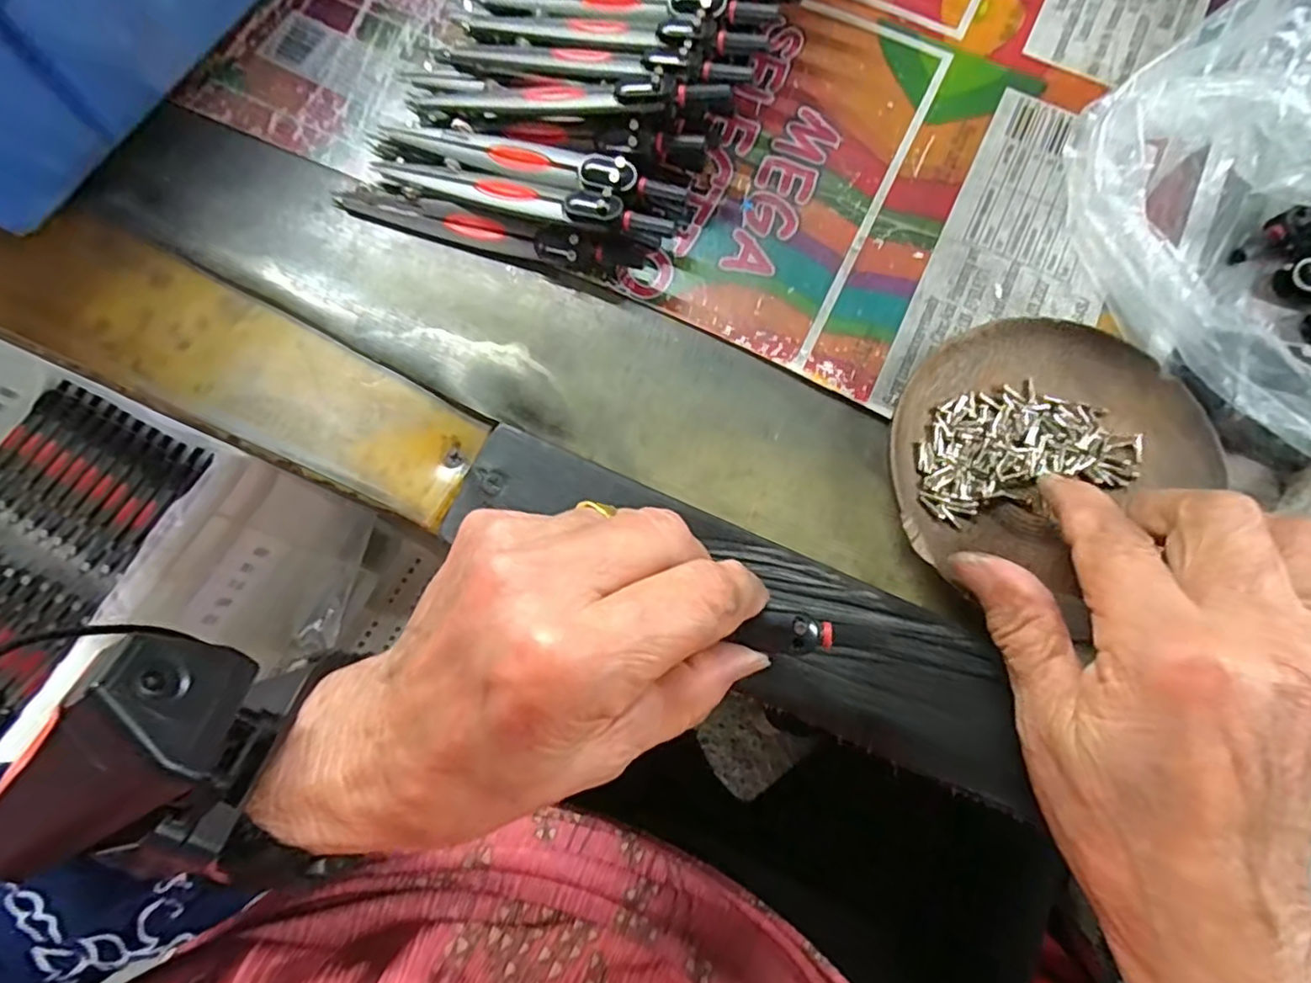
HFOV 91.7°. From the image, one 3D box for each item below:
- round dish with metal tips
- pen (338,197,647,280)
[{"bbox_3d":[0.135,-0.013,0.230,0.112,0.012,0.095,-41,79,-12],"label":"round dish with metal tips"},{"bbox_3d":[-0.067,-0.104,0.253,0.123,0.015,0.013,12,75,2],"label":"pen"}]

